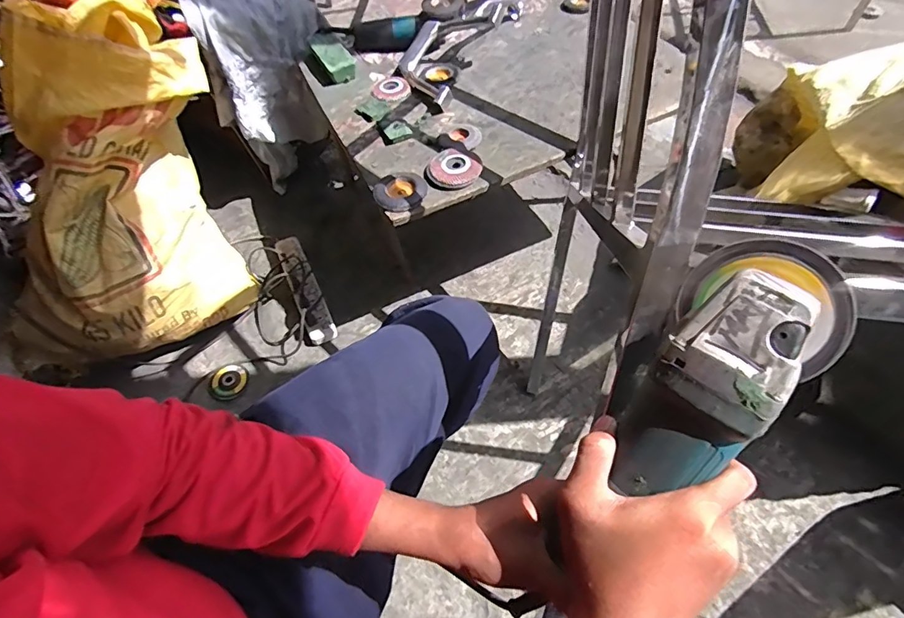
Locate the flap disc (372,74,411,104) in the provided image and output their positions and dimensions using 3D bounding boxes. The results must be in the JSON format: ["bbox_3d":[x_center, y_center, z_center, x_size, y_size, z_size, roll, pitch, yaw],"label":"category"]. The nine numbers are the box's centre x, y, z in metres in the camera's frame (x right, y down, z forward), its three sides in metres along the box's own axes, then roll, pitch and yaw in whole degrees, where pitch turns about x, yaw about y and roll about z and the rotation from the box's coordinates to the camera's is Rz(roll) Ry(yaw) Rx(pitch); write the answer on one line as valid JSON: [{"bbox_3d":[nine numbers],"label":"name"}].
[{"bbox_3d":[-0.133,-0.483,1.027,0.078,0.012,0.087,-29,61,-16],"label":"flap disc"}]

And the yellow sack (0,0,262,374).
[{"bbox_3d":[-0.689,-0.246,0.959,0.407,0.513,0.521,-8,57,-3],"label":"yellow sack"}]

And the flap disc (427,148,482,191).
[{"bbox_3d":[0.004,-0.255,0.850,0.091,0.026,0.081,-13,58,-6],"label":"flap disc"}]

